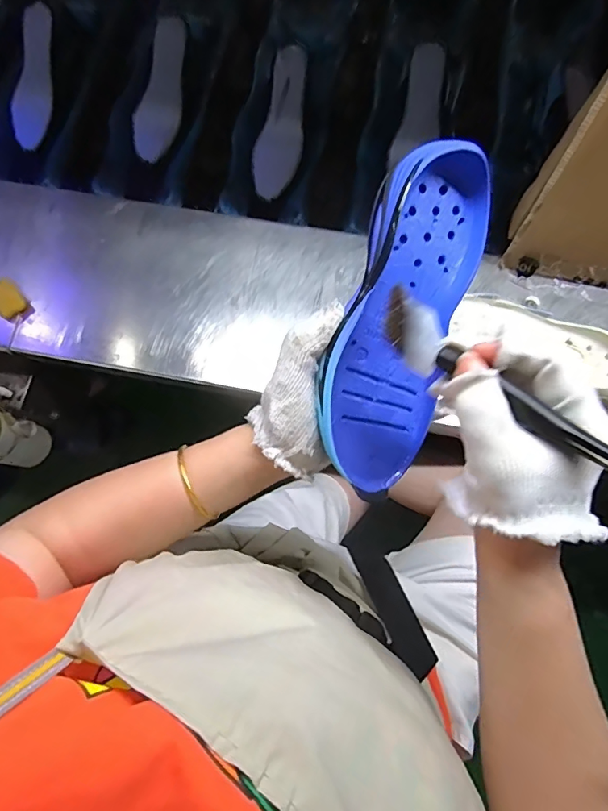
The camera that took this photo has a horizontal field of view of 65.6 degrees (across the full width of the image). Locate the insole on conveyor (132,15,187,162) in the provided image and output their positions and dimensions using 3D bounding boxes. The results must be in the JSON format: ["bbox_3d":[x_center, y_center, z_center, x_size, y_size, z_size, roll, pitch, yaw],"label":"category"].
[{"bbox_3d":[-0.211,-0.470,0.704,0.058,0.020,0.200,16,97,5],"label":"insole on conveyor"}]

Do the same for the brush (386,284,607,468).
[{"bbox_3d":[0.101,-0.013,0.253,0.027,0.028,0.161,-40,57,-12],"label":"brush"}]

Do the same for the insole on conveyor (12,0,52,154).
[{"bbox_3d":[-0.410,-0.501,0.718,0.063,0.021,0.205,11,99,4],"label":"insole on conveyor"}]

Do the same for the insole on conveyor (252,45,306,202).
[{"bbox_3d":[-0.029,-0.404,0.679,0.062,0.016,0.202,13,98,4],"label":"insole on conveyor"}]

